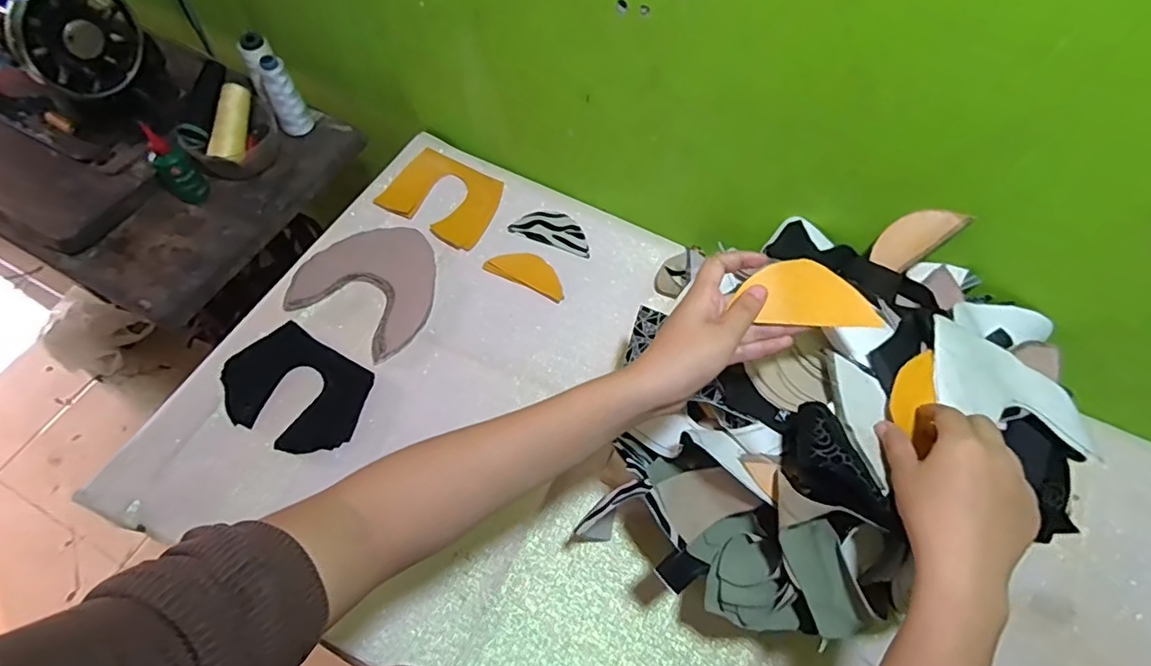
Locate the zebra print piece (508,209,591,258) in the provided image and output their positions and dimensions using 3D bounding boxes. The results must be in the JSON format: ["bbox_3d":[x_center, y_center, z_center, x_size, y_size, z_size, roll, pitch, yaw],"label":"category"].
[{"bbox_3d":[-0.028,-0.145,0.790,0.112,0.006,0.056,21,62,8],"label":"zebra print piece"}]

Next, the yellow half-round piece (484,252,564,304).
[{"bbox_3d":[-0.060,-0.080,0.750,0.111,0.005,0.052,25,63,11],"label":"yellow half-round piece"}]

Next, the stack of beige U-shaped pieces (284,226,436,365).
[{"bbox_3d":[-0.254,-0.067,0.730,0.167,0.008,0.169,30,63,7],"label":"stack of beige U-shaped pieces"}]

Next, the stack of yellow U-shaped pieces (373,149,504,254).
[{"bbox_3d":[-0.180,-0.189,0.798,0.146,0.015,0.120,29,68,8],"label":"stack of yellow U-shaped pieces"}]

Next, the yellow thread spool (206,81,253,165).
[{"bbox_3d":[-0.471,-0.292,0.787,0.034,0.035,0.116,3,77,-1],"label":"yellow thread spool"}]

